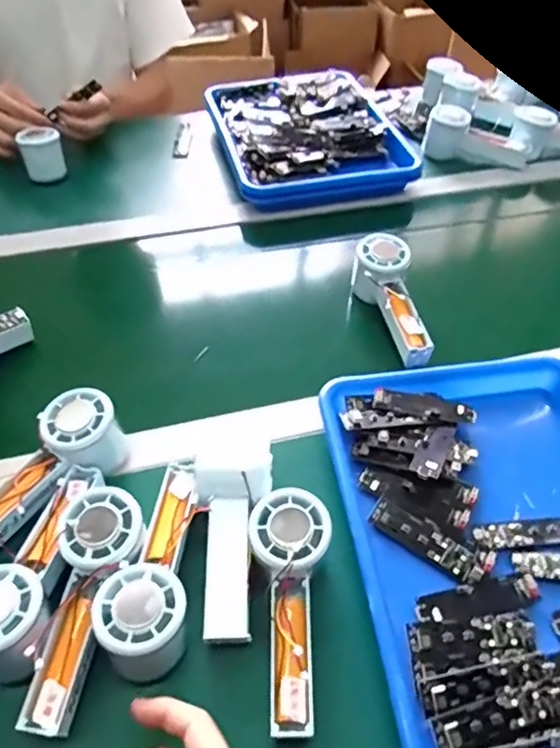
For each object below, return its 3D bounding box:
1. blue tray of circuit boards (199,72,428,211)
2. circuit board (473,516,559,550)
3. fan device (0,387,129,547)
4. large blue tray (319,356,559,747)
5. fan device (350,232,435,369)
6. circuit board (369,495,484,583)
[{"bbox_3d":[0.038,-0.367,0.843,0.252,0.055,0.321,-10,50,-9],"label":"blue tray of circuit boards"},{"bbox_3d":[0.200,0.125,0.444,0.090,0.004,0.024,-6,49,-5],"label":"circuit board"},{"bbox_3d":[-0.194,0.078,0.447,0.066,0.055,0.149,32,56,25],"label":"fan device"},{"bbox_3d":[0.189,0.127,0.435,0.263,0.029,0.329,-7,49,-6],"label":"large blue tray"},{"bbox_3d":[0.124,-0.072,0.604,0.051,0.061,0.152,-12,66,-10],"label":"fan device"},{"bbox_3d":[0.114,0.130,0.437,0.089,0.005,0.024,30,79,21],"label":"circuit board"}]

